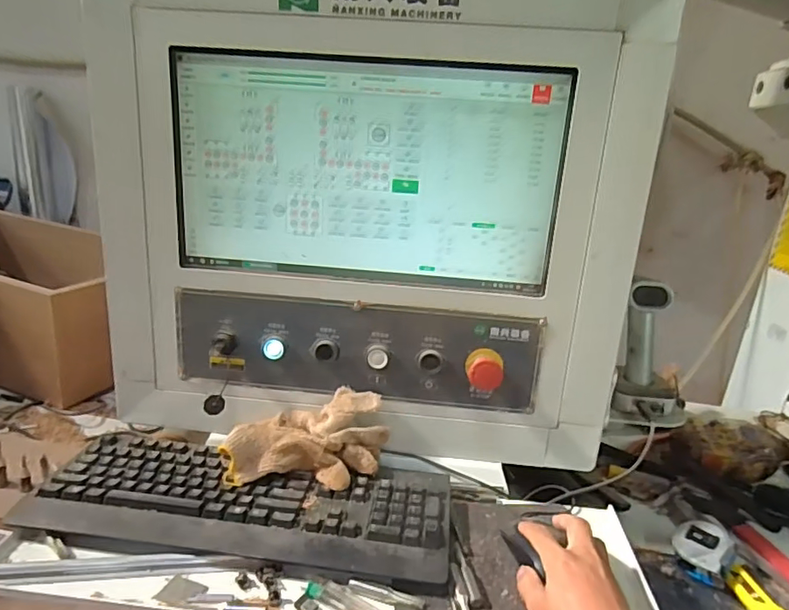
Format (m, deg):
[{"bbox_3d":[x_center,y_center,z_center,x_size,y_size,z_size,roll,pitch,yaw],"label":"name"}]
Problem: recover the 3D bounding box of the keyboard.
[{"bbox_3d":[-0.158,0.216,0.595,0.439,0.024,0.162,6,18,4],"label":"keyboard"}]

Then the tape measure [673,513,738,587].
[{"bbox_3d":[0.397,0.317,0.686,0.070,0.052,0.062,18,22,35],"label":"tape measure"}]

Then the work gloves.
[{"bbox_3d":[-0.102,0.155,0.640,0.178,0.075,0.099,4,18,-3],"label":"work gloves"}]

